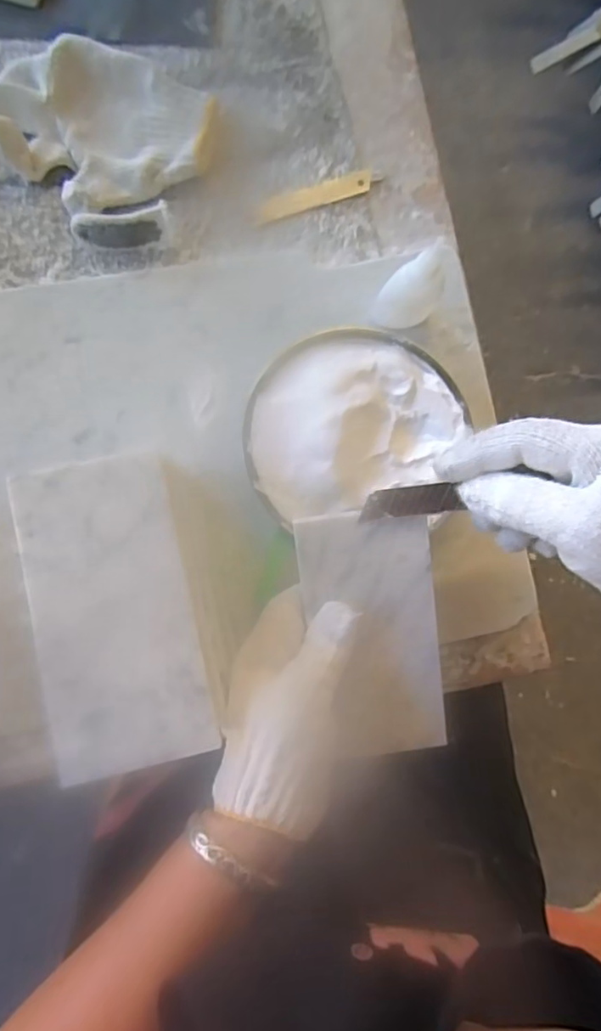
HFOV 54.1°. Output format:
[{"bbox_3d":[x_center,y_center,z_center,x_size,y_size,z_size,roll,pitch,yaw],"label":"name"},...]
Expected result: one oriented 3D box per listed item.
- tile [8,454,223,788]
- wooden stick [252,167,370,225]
[{"bbox_3d":[-0.093,0.048,0.293,0.077,0.009,0.150,-12,84,-7],"label":"tile"},{"bbox_3d":[0.010,-0.245,0.451,0.095,0.004,0.017,-20,85,-8],"label":"wooden stick"}]

